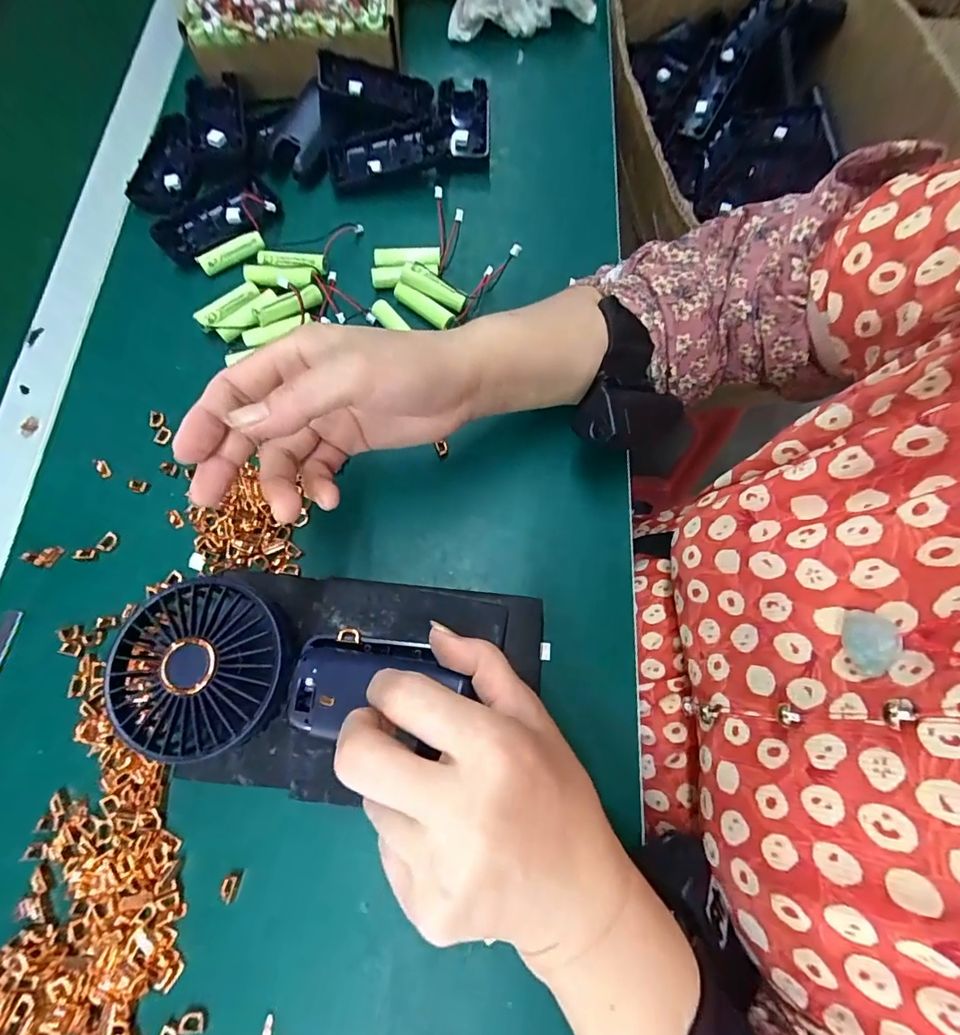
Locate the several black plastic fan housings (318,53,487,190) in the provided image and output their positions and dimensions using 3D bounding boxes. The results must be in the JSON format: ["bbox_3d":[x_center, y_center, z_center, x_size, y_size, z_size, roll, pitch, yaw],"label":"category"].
[{"bbox_3d":[-0.059,-0.317,0.383,0.127,0.027,0.100,-3,74,0],"label":"several black plastic fan housings"}]

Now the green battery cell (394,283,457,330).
[{"bbox_3d":[-0.042,-0.157,0.359,0.053,0.011,0.011,34,78,10],"label":"green battery cell"}]

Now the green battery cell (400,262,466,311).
[{"bbox_3d":[-0.035,-0.171,0.358,0.051,0.011,0.016,28,76,-3],"label":"green battery cell"}]

